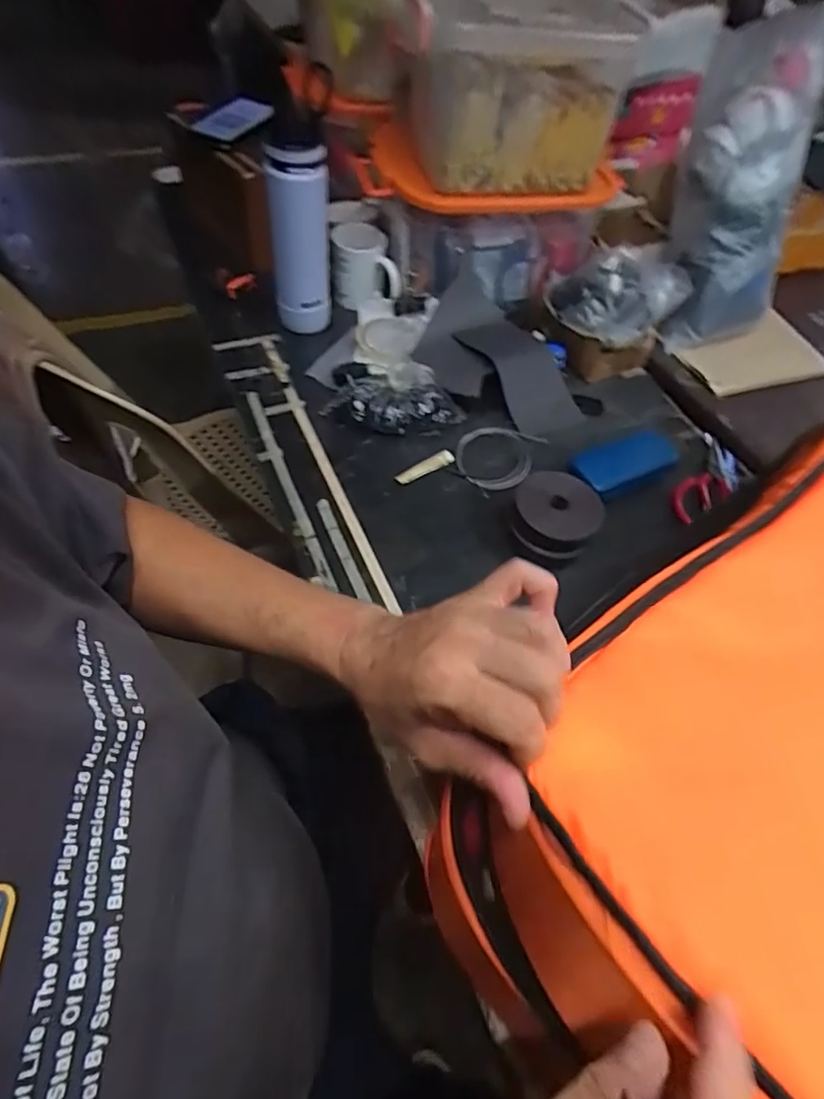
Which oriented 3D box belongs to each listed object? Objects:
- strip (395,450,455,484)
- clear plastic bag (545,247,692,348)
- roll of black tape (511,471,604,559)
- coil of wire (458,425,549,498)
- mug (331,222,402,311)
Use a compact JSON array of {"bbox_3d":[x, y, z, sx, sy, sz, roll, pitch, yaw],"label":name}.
[{"bbox_3d":[0.018,-0.104,0.717,0.085,0.005,0.017,-31,63,-23],"label":"strip"},{"bbox_3d":[0.296,-0.385,0.834,0.159,0.069,0.185,40,61,22],"label":"clear plastic bag"},{"bbox_3d":[0.162,-0.040,0.644,0.088,0.052,0.101,15,55,6],"label":"roll of black tape"},{"bbox_3d":[0.116,-0.126,0.730,0.132,0.010,0.093,-30,62,-23],"label":"coil of wire"},{"bbox_3d":[-0.073,-0.434,0.881,0.099,0.085,0.115,-1,55,-5],"label":"mug"}]

